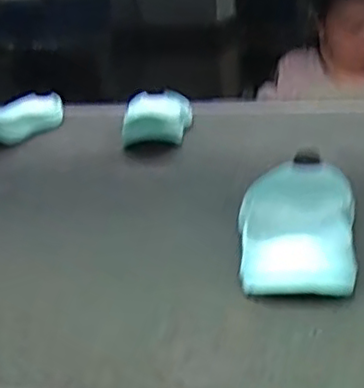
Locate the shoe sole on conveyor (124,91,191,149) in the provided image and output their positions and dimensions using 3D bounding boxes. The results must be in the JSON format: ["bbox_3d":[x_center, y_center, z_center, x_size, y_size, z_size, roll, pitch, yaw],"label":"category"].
[{"bbox_3d":[-0.030,-0.106,0.902,0.083,0.040,0.208,-5,19,1],"label":"shoe sole on conveyor"}]

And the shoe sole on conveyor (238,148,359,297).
[{"bbox_3d":[0.087,0.018,0.512,0.083,0.045,0.214,0,20,14],"label":"shoe sole on conveyor"}]

